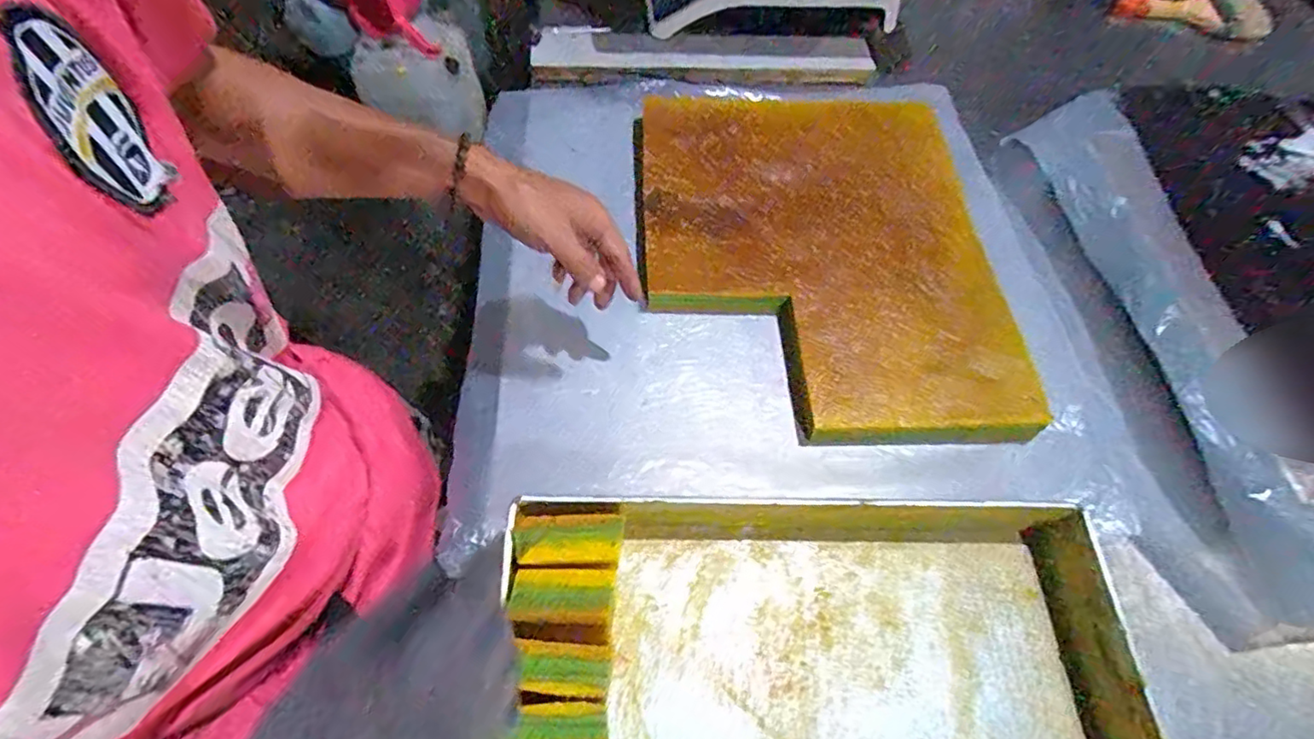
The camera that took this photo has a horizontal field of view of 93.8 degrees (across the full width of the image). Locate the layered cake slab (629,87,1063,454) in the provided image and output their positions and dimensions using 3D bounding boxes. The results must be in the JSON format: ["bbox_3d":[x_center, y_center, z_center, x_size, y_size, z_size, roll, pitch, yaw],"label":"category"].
[{"bbox_3d":[0.176,-0.149,0.673,0.382,0.039,0.460,0,60,-4],"label":"layered cake slab"}]

